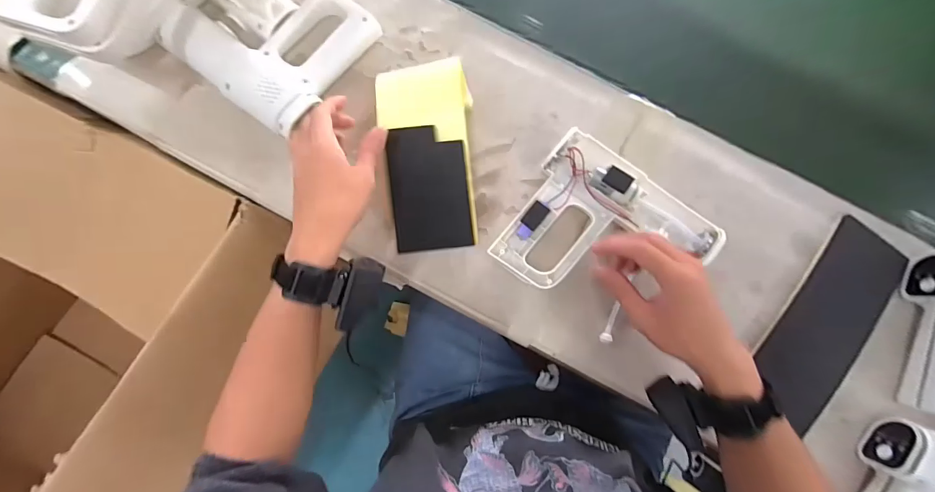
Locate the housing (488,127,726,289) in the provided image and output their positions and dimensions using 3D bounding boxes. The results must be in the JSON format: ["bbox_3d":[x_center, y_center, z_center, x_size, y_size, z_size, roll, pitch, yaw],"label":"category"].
[{"bbox_3d":[0.159,-0.008,0.454,0.204,0.045,0.179,34,83,5],"label":"housing"}]

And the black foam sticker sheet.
[{"bbox_3d":[-0.043,-0.065,0.451,0.086,0.005,0.137,-6,96,3],"label":"black foam sticker sheet"}]

